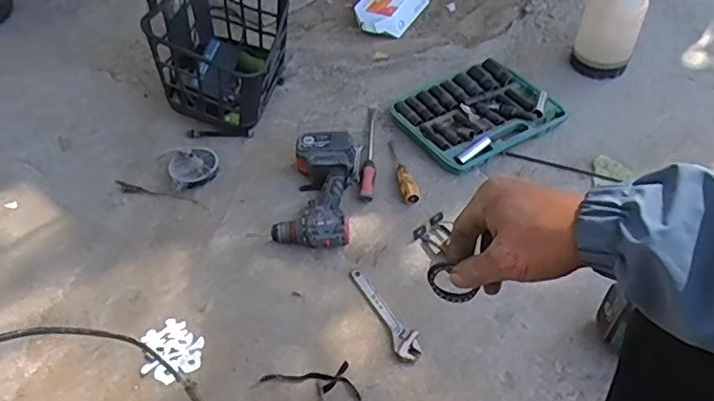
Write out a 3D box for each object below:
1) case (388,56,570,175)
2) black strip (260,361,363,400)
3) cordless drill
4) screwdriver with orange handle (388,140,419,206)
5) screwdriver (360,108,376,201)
[{"bbox_3d":[0.266,-0.196,1.255,0.328,0.040,0.256,-28,53,-21],"label":"case"},{"bbox_3d":[-0.063,0.269,0.874,0.157,0.004,0.057,9,49,10],"label":"black strip"},{"bbox_3d":[-0.071,-0.031,1.094,0.137,0.076,0.267,4,48,6],"label":"cordless drill"},{"bbox_3d":[0.084,-0.065,1.144,0.028,0.026,0.185,-11,48,-8],"label":"screwdriver with orange handle"},{"bbox_3d":[0.029,-0.112,1.193,0.027,0.026,0.296,2,48,4],"label":"screwdriver"}]

